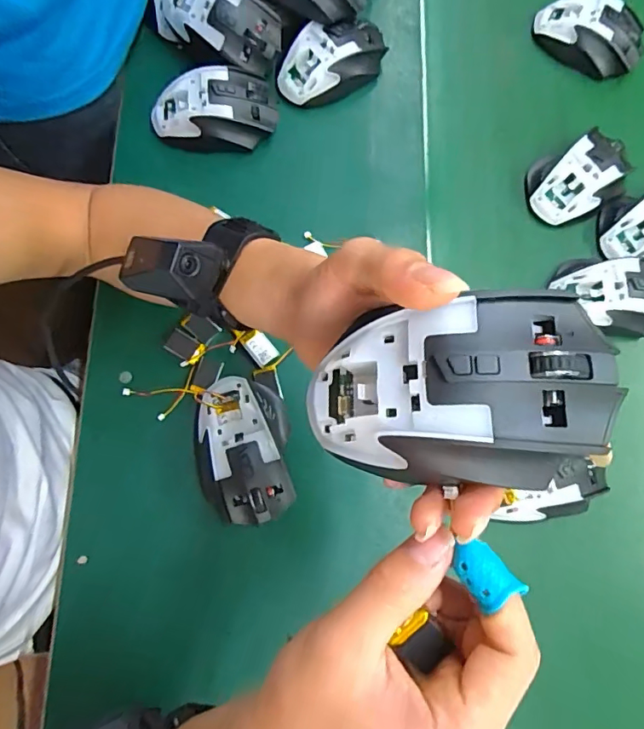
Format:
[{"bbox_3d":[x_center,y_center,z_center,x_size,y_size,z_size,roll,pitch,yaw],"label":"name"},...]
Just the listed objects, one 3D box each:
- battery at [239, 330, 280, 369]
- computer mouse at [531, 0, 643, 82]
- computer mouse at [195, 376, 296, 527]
[{"bbox_3d":[-0.055,-0.015,0.427,0.020,0.004,0.033,-40,83,-11],"label":"battery"},{"bbox_3d":[0.289,-0.357,0.530,0.120,0.040,0.070,31,77,3],"label":"computer mouse"},{"bbox_3d":[-0.063,0.067,0.390,0.071,0.034,0.114,-6,77,-3],"label":"computer mouse"}]

